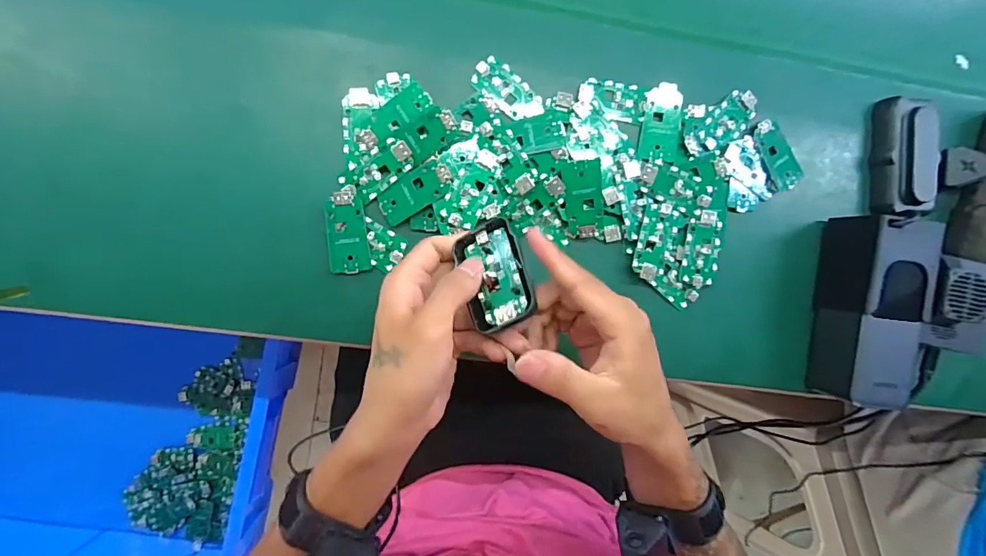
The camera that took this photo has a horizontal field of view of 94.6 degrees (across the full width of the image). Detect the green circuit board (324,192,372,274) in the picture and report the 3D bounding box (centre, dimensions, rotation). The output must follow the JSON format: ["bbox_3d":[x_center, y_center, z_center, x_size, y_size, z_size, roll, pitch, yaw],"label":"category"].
[{"bbox_3d":[-0.117,-0.036,0.362,0.031,0.006,0.062,-7,90,-6],"label":"green circuit board"}]

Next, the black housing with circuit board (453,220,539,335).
[{"bbox_3d":[0.002,-0.002,0.285,0.041,0.008,0.070,-27,61,19],"label":"black housing with circuit board"}]

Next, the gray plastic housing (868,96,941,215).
[{"bbox_3d":[0.369,-0.109,0.404,0.042,0.030,0.100,-3,89,-6],"label":"gray plastic housing"}]

